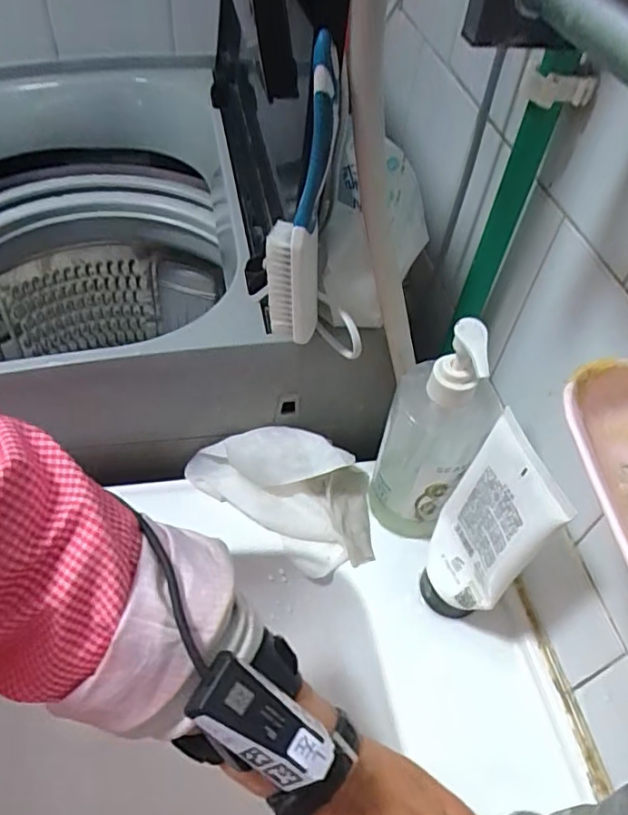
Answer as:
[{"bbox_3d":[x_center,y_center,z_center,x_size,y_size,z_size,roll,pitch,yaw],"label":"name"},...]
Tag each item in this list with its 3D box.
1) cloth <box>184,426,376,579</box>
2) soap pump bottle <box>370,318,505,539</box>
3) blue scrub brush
[{"bbox_3d":[-0.028,0.066,0.497,0.175,0.054,0.096,19,51,10],"label":"cloth"},{"bbox_3d":[0.082,0.024,0.428,0.044,0.208,0.072,-34,61,-29],"label":"soap pump bottle"},{"bbox_3d":[-0.012,-0.114,0.373,0.038,0.201,0.040,2,50,-5],"label":"blue scrub brush"}]

